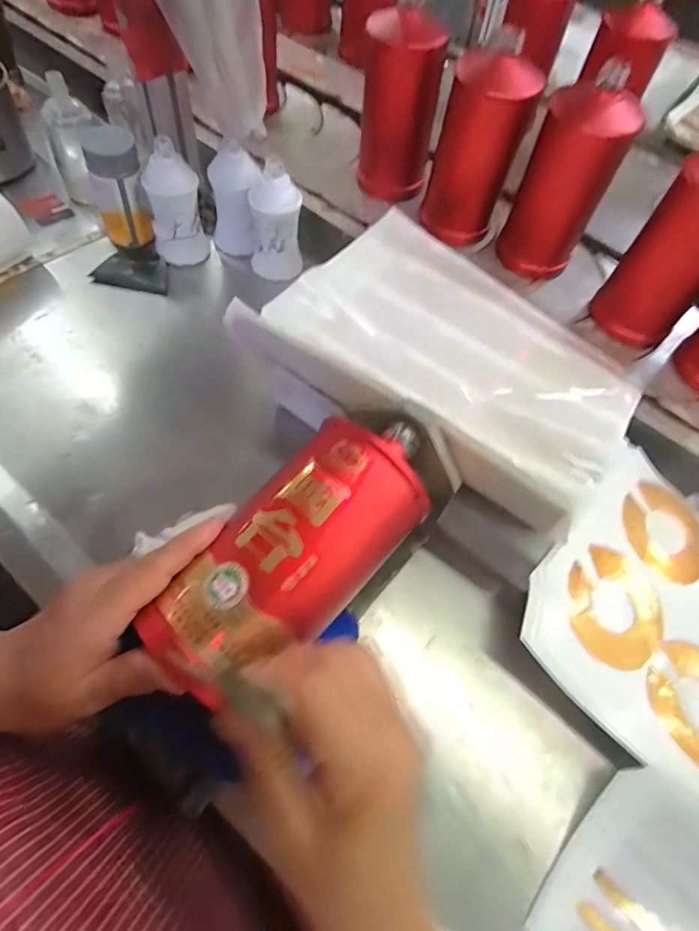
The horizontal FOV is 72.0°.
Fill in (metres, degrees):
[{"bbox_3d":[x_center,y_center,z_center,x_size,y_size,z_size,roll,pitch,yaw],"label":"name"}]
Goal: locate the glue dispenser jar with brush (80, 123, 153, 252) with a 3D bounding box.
[{"bbox_3d":[-0.252,-0.300,0.526,0.056,0.107,0.051,-16,61,-16],"label":"glue dispenser jar with brush"}]

